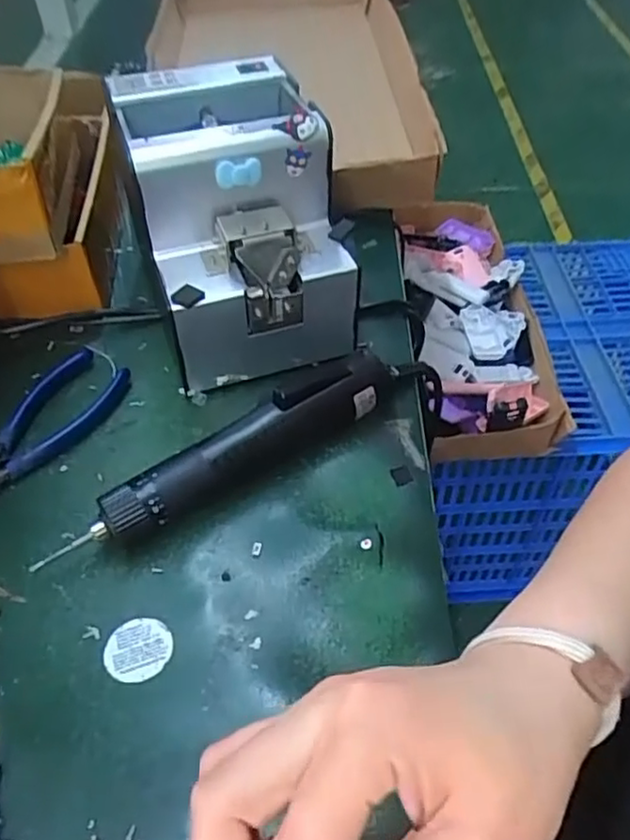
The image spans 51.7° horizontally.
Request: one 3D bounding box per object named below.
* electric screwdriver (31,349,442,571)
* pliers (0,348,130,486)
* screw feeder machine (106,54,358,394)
[{"bbox_3d":[-0.025,0.008,0.400,0.278,0.047,0.029,-29,55,-22],"label":"electric screwdriver"},{"bbox_3d":[-0.178,0.011,0.419,0.055,0.014,0.151,15,51,13],"label":"pliers"},{"bbox_3d":[-0.058,-0.135,0.455,0.133,0.150,0.166,-14,51,-11],"label":"screw feeder machine"}]

